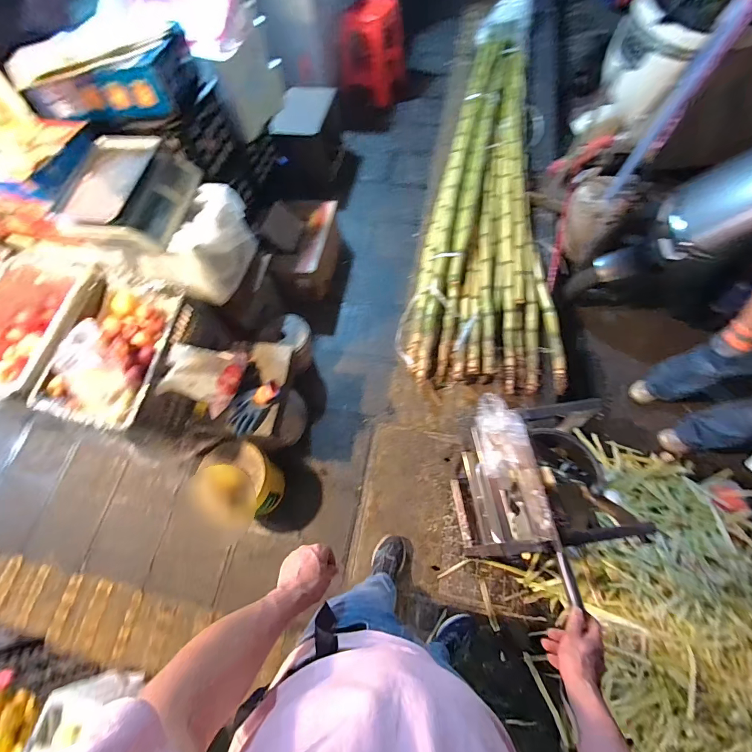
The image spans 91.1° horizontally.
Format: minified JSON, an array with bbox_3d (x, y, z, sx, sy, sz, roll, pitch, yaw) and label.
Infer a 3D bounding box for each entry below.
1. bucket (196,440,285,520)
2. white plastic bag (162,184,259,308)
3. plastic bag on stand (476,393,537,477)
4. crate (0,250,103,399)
[{"bbox_3d":[-0.497,0.398,1.381,0.235,0.302,0.237,-2,65,4],"label":"bucket"},{"bbox_3d":[-0.563,-0.444,1.297,0.164,0.239,0.346,21,69,14],"label":"white plastic bag"},{"bbox_3d":[0.268,0.120,0.791,0.089,0.085,0.173,-6,65,2],"label":"plastic bag on stand"},{"bbox_3d":[-1.177,-0.167,1.309,0.412,0.192,0.575,7,66,8],"label":"crate"}]

